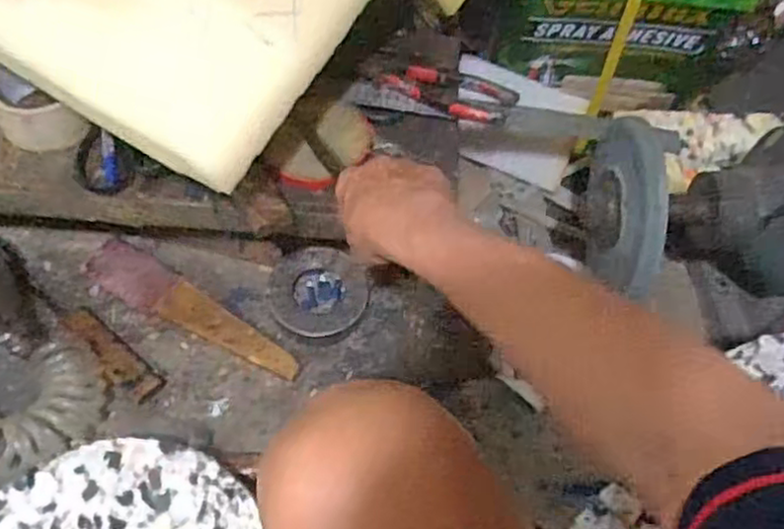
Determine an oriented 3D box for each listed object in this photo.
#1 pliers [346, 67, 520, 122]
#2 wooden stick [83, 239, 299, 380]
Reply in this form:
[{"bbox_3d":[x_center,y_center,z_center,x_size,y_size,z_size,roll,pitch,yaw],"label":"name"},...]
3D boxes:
[{"bbox_3d":[0.040,-0.168,0.687,0.156,0.022,0.056,12,58,3],"label":"pliers"},{"bbox_3d":[-0.219,0.049,0.760,0.259,0.022,0.053,29,61,14],"label":"wooden stick"}]

